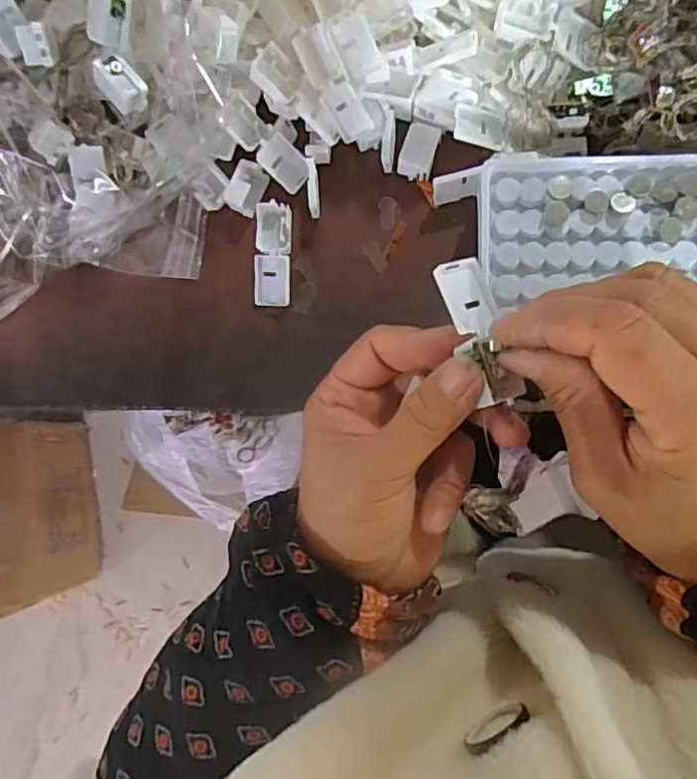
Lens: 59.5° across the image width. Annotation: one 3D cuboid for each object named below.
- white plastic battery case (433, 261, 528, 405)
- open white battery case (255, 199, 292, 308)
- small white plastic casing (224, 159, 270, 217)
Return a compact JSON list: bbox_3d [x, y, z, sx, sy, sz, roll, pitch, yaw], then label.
[{"bbox_3d":[0.049,-0.022,0.227,0.018,0.014,0.055,-18,83,4],"label":"white plastic battery case"},{"bbox_3d":[-0.041,-0.074,0.335,0.020,0.013,0.054,2,87,6],"label":"open white battery case"},{"bbox_3d":[-0.056,-0.110,0.332,0.016,0.010,0.026,24,90,7],"label":"small white plastic casing"}]

